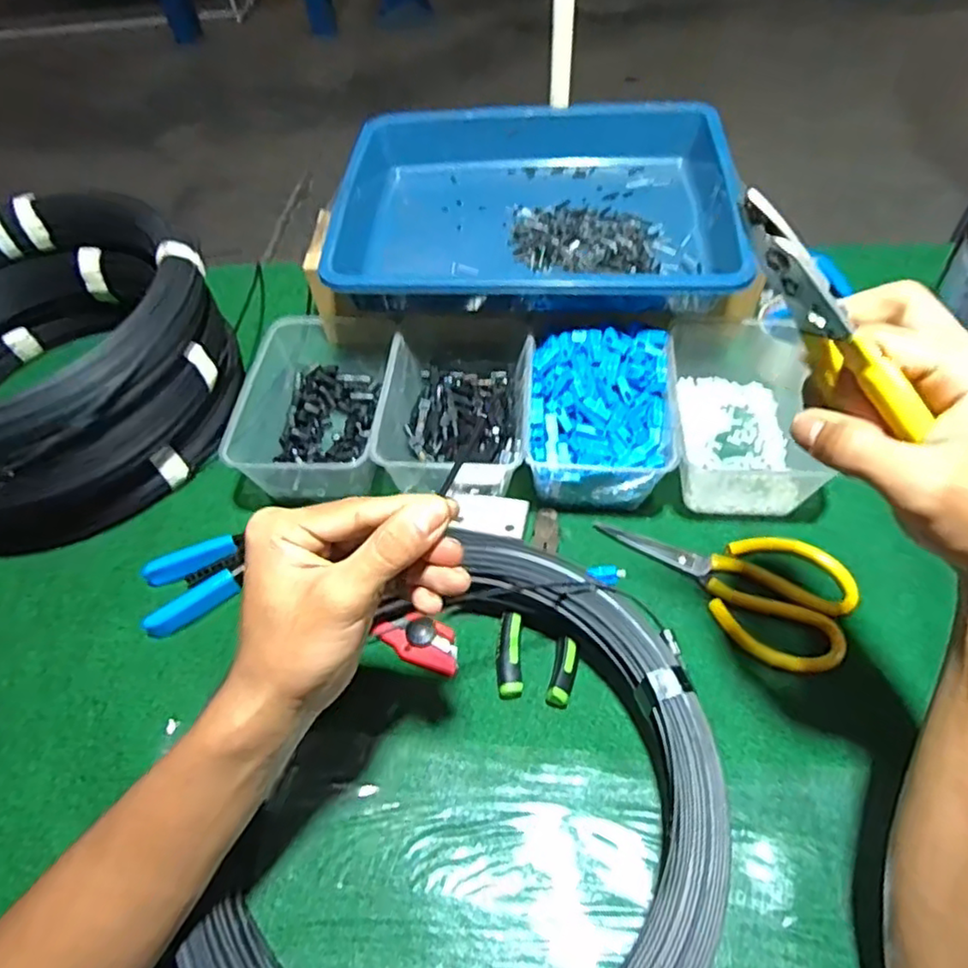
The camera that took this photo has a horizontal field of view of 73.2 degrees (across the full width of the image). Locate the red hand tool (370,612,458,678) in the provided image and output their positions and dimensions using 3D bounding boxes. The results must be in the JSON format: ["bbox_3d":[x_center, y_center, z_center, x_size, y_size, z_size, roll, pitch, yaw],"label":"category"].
[{"bbox_3d":[-0.048,0.112,0.469,0.065,0.014,0.033,13,54,15],"label":"red hand tool"}]

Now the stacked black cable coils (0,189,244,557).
[{"bbox_3d":[-0.397,-0.093,0.579,0.304,0.160,0.294,-3,51,3],"label":"stacked black cable coils"}]

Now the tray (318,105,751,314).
[{"bbox_3d":[0.047,-0.255,0.604,0.344,0.067,0.264,1,52,6],"label":"tray"}]

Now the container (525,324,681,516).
[{"bbox_3d":[0.096,-0.058,0.549,0.118,0.083,0.143,0,51,5],"label":"container"}]

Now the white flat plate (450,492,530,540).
[{"bbox_3d":[0.005,0.024,0.512,0.058,0.008,0.039,6,52,10],"label":"white flat plate"}]

